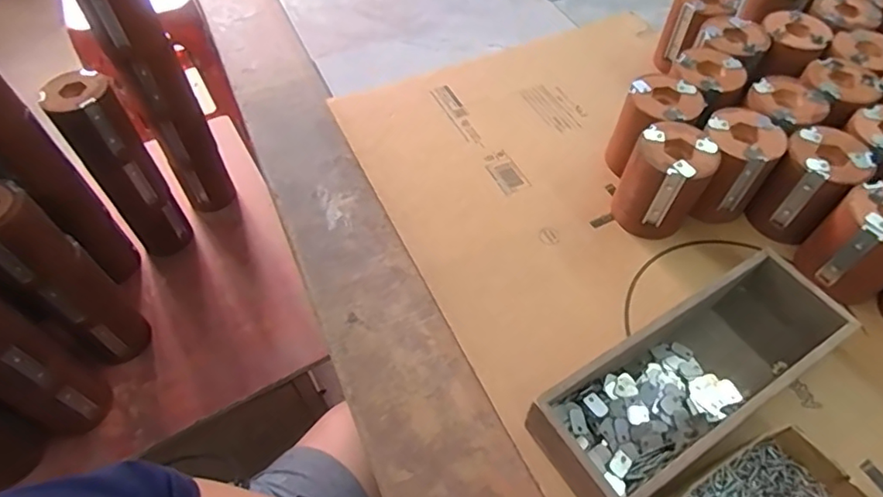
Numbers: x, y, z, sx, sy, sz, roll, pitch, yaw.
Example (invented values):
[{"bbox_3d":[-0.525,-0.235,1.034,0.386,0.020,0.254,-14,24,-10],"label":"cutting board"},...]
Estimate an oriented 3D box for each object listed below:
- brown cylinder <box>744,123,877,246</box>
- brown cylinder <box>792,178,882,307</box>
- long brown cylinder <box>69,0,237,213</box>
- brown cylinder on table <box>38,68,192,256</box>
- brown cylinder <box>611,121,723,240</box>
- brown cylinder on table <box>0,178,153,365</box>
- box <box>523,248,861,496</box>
[{"bbox_3d":[0.386,-0.066,0.571,0.078,0.096,0.074,-36,61,-23],"label":"brown cylinder"},{"bbox_3d":[0.411,-0.003,0.526,0.076,0.096,0.078,-32,60,-21],"label":"brown cylinder"},{"bbox_3d":[-0.401,-0.240,0.744,0.083,0.480,0.079,-32,61,-20],"label":"long brown cylinder"},{"bbox_3d":[-0.449,-0.100,0.782,0.064,0.310,0.075,32,61,21],"label":"brown cylinder on table"},{"bbox_3d":[0.235,-0.068,0.571,0.077,0.102,0.077,34,61,23],"label":"brown cylinder"},{"bbox_3d":[-0.455,0.051,0.659,0.077,0.294,0.083,27,59,18],"label":"brown cylinder on table"},{"bbox_3d":[0.225,0.108,0.470,0.307,0.067,0.098,-26,57,-17],"label":"box"}]

